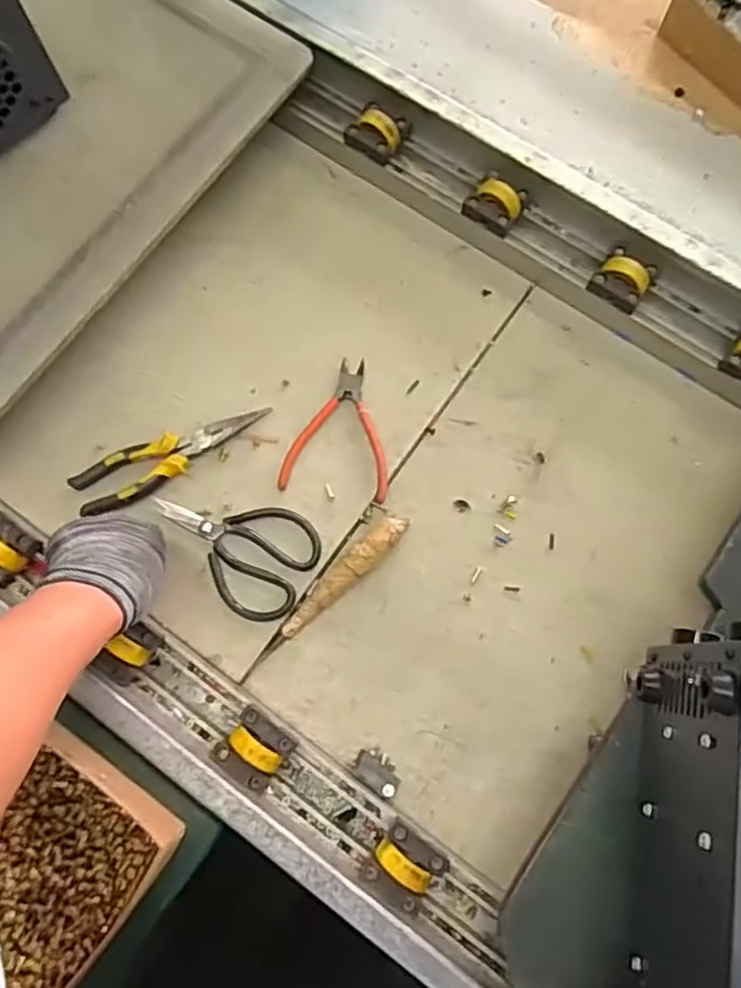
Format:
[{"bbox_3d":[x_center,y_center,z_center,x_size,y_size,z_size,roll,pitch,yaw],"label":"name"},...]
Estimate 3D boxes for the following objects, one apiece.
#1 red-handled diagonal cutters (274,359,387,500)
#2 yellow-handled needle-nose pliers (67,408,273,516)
[{"bbox_3d":[-0.028,-0.067,0.666,0.103,0.013,0.140,8,76,2],"label":"red-handled diagonal cutters"},{"bbox_3d":[-0.193,-0.041,0.661,0.188,0.021,0.051,-33,78,-7],"label":"yellow-handled needle-nose pliers"}]

